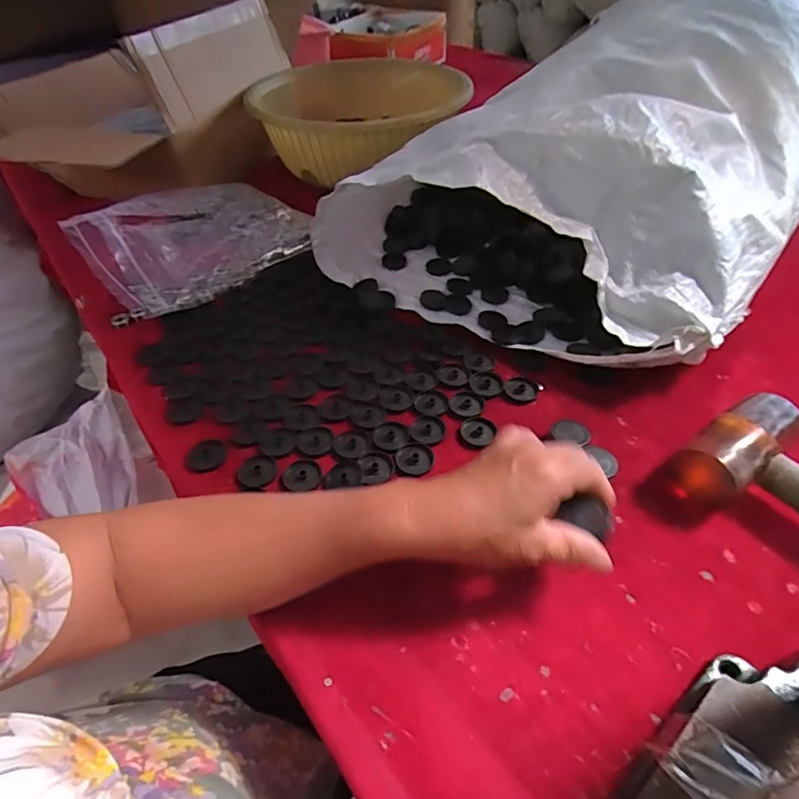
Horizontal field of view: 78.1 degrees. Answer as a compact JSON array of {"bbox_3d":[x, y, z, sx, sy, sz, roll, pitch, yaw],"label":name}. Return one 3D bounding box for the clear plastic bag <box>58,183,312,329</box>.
[{"bbox_3d":[-0.274,-0.232,0.667,0.290,0.080,0.221,-31,53,-25],"label":"clear plastic bag"}]

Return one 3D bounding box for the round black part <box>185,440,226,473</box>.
[{"bbox_3d":[-0.173,0.050,0.443,0.030,0.004,0.034,17,49,17],"label":"round black part"}]

